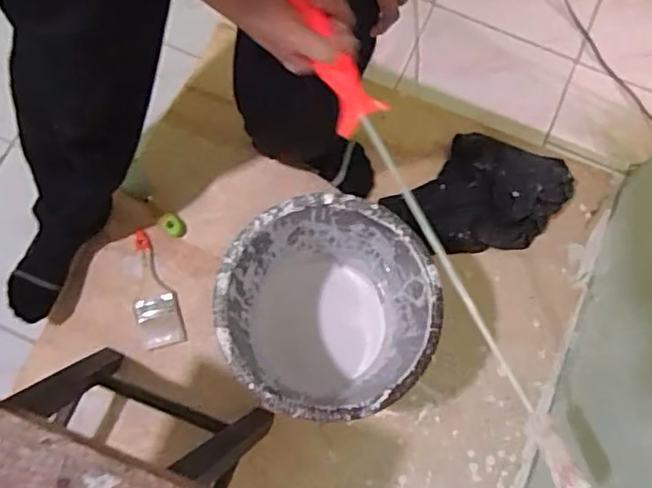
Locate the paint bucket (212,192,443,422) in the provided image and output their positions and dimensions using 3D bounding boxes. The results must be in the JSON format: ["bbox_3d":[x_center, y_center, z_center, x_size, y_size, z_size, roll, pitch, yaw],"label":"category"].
[{"bbox_3d":[-0.001,0.110,0.931,0.275,0.319,0.271,0,78,-2],"label":"paint bucket"}]

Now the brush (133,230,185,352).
[{"bbox_3d":[-0.308,0.082,1.085,0.070,0.012,0.205,-18,79,-5],"label":"brush"}]

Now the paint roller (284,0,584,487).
[{"bbox_3d":[0.107,0.008,0.577,0.043,0.094,0.600,-36,111,-9],"label":"paint roller"}]

